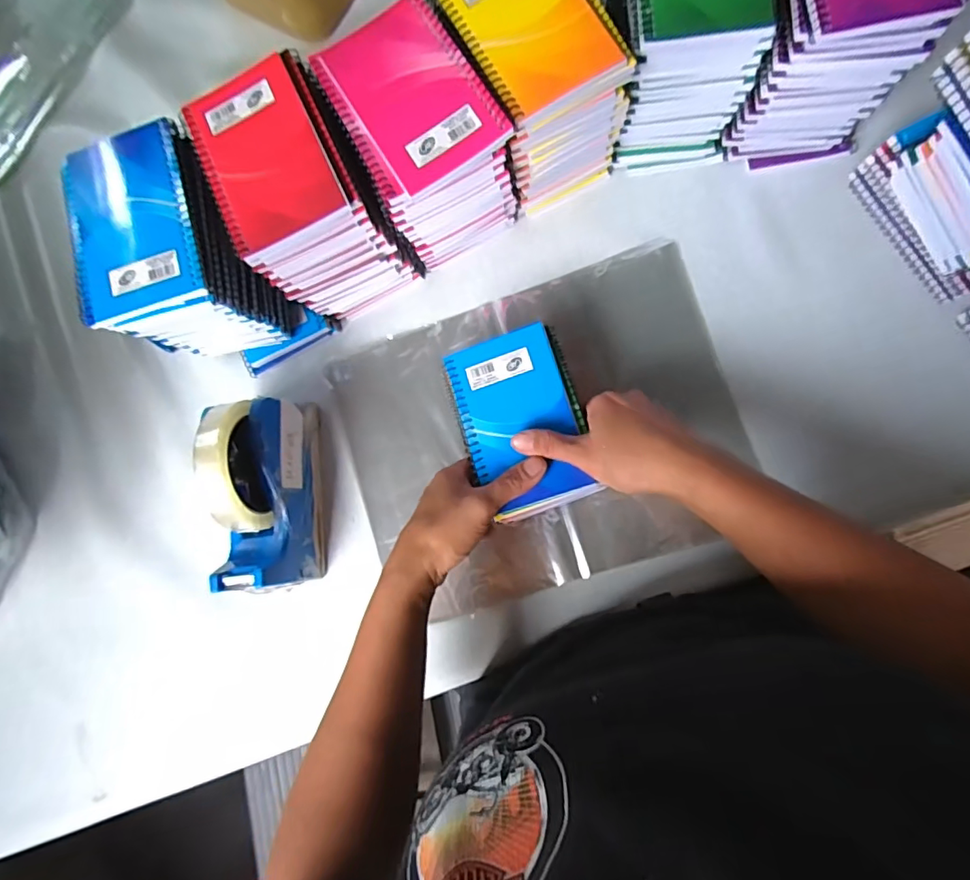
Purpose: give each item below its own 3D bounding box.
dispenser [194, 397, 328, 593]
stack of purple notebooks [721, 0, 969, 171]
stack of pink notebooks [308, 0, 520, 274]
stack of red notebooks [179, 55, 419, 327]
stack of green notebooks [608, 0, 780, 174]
[{"bbox_3d":[-0.177,0.043,0.426,0.058,0.117,0.155,-4,84,8],"label":"dispenser"},{"bbox_3d":[0.249,-0.308,0.388,0.102,0.137,0.135,5,85,9],"label":"stack of purple notebooks"},{"bbox_3d":[-0.047,-0.226,0.422,0.102,0.143,0.128,-30,81,6],"label":"stack of pink notebooks"},{"bbox_3d":[-0.136,-0.188,0.423,0.096,0.138,0.128,-26,82,6],"label":"stack of red notebooks"},{"bbox_3d":[0.153,-0.313,0.404,0.095,0.138,0.130,-2,84,8],"label":"stack of green notebooks"}]

